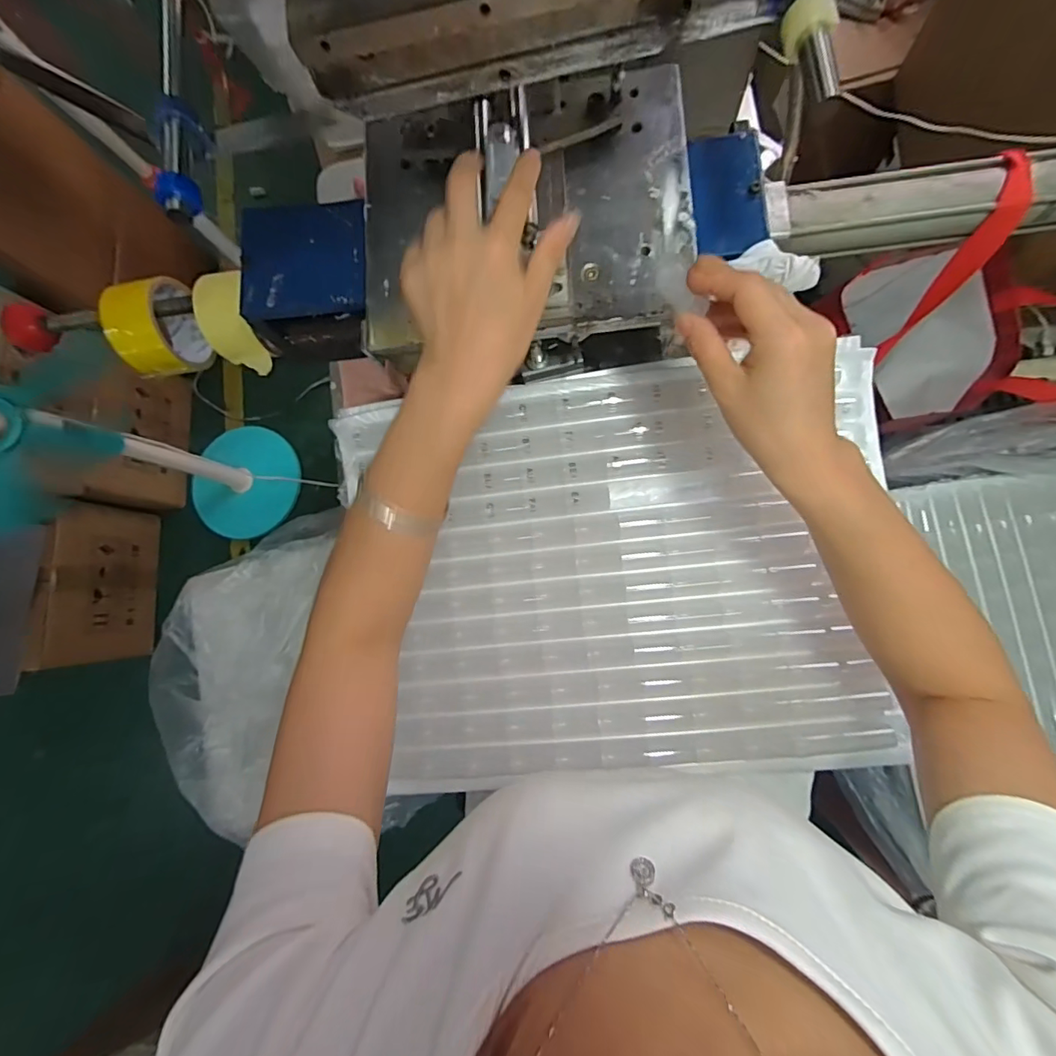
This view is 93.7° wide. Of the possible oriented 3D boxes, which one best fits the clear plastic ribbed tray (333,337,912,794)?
[{"bbox_3d":[0.075,0.036,0.417,0.431,0.023,0.329,-6,83,5],"label":"clear plastic ribbed tray"}]

